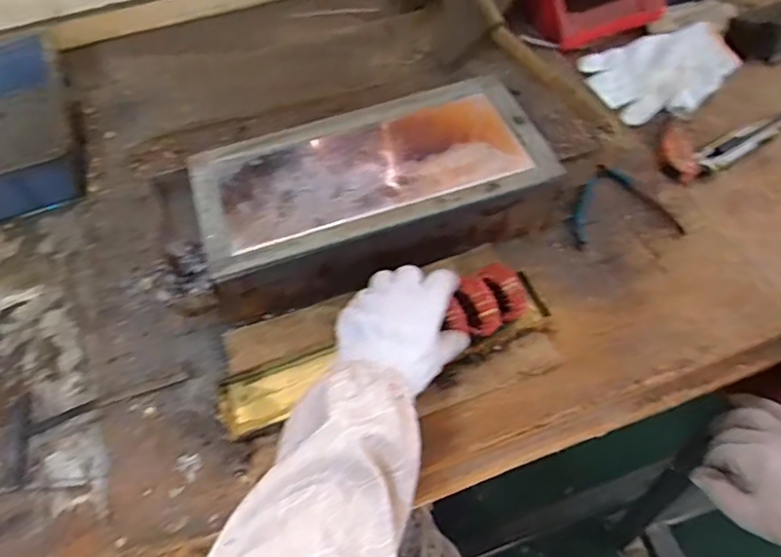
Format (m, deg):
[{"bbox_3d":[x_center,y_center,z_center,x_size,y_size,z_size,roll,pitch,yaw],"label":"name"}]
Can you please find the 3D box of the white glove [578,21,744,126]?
[{"bbox_3d":[0.366,-0.287,0.820,0.211,0.037,0.153,-35,58,-20],"label":"white glove"}]

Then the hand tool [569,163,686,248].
[{"bbox_3d":[0.237,-0.081,0.633,0.106,0.007,0.105,-5,53,0],"label":"hand tool"}]

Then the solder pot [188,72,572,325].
[{"bbox_3d":[-0.021,-0.087,0.616,0.355,0.090,0.182,-16,54,-8],"label":"solder pot"}]

